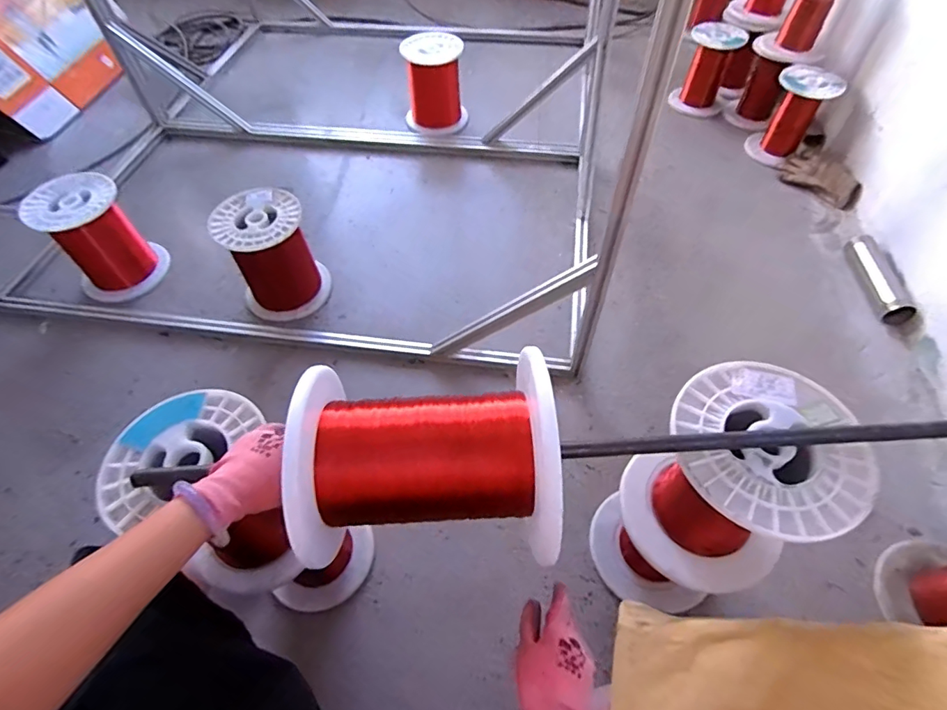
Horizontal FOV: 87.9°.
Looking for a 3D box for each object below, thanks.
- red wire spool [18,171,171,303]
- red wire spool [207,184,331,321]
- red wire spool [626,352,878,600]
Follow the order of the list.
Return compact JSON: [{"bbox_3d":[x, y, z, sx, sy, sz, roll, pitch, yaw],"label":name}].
[{"bbox_3d":[-0.938,-0.290,1.236,0.199,0.269,0.200,0,55,1],"label":"red wire spool"},{"bbox_3d":[-0.473,-0.228,1.175,0.195,0.254,0.186,0,55,1],"label":"red wire spool"},{"bbox_3d":[0.317,0.158,0.608,0.200,0.225,0.202,-24,58,-15],"label":"red wire spool"}]

